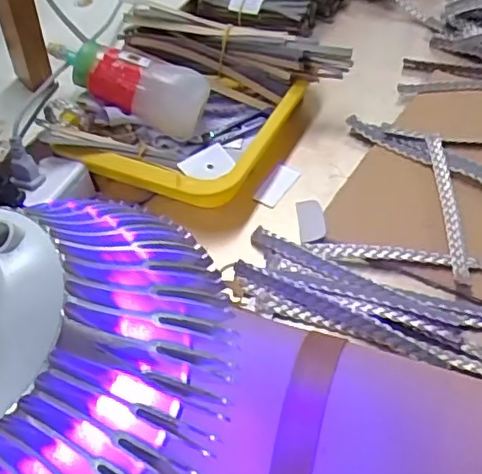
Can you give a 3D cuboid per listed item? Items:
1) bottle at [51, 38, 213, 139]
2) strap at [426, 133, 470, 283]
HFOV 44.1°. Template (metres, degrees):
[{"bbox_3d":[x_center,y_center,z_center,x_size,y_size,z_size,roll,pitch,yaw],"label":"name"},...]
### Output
[{"bbox_3d":[-0.111,-0.154,0.585,0.156,0.054,0.047,21,47,-11],"label":"bottle"},{"bbox_3d":[0.178,-0.030,0.514,0.014,0.012,0.172,2,47,4],"label":"strap"}]

